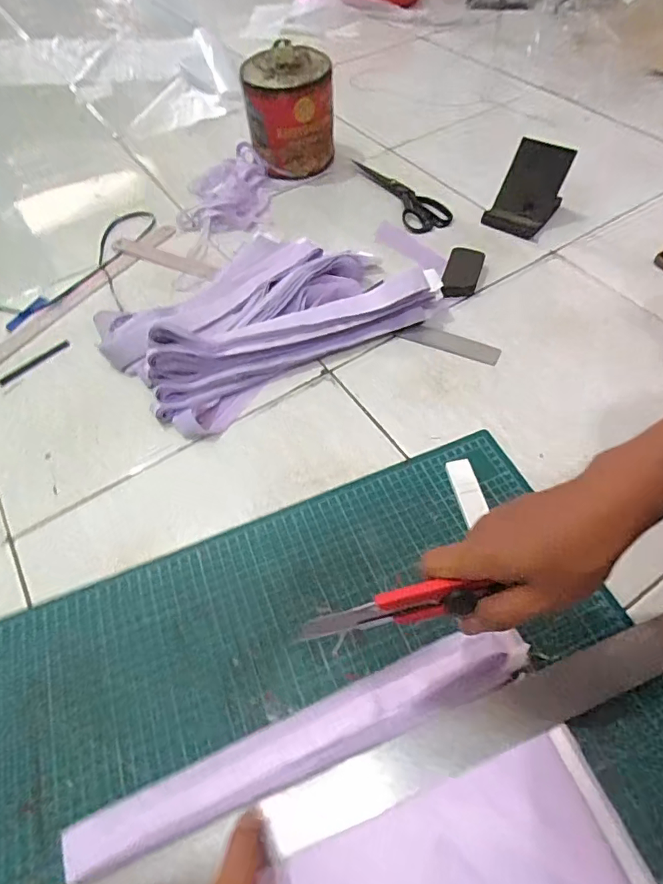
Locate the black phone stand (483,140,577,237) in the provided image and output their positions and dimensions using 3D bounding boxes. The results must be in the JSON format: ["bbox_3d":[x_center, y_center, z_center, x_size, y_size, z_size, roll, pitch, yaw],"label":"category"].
[{"bbox_3d":[0.301,-0.388,0.748,0.087,0.086,0.112,30,63,20],"label":"black phone stand"}]

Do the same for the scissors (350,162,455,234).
[{"bbox_3d":[0.121,-0.425,0.825,0.085,0.019,0.230,-22,58,-11],"label":"scissors"}]

